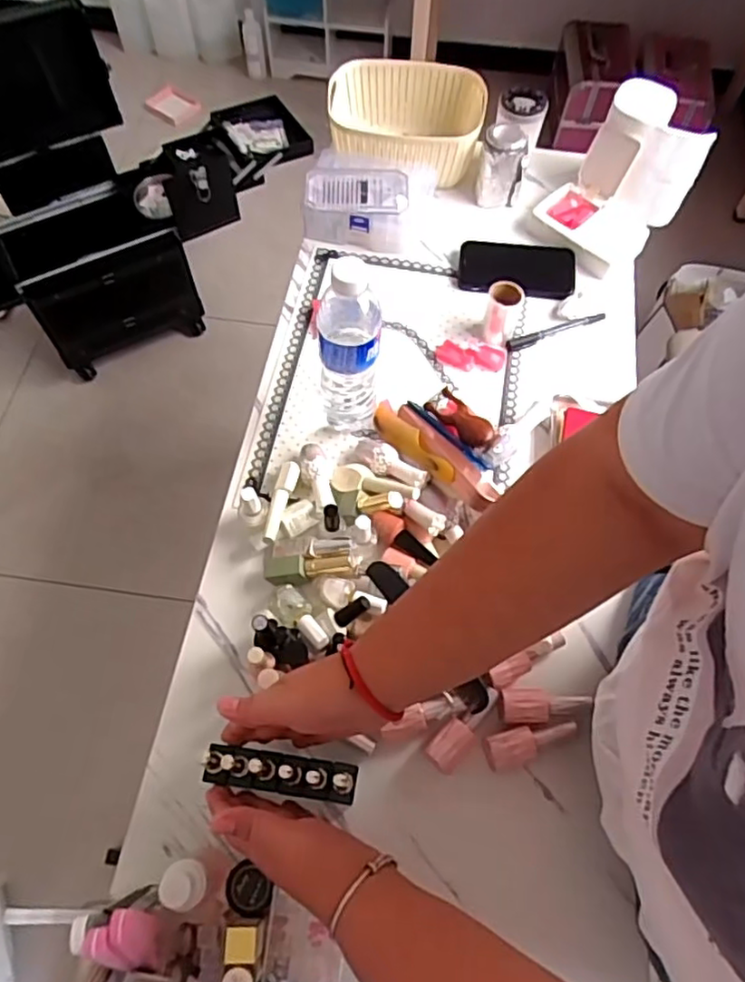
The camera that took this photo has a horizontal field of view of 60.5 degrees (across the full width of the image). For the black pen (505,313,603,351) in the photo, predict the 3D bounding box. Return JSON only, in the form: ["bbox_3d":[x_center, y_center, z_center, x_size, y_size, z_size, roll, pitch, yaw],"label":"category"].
[{"bbox_3d":[0.229,-0.201,0.799,0.133,0.014,0.013,-17,64,-12],"label":"black pen"}]

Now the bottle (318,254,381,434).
[{"bbox_3d":[-0.024,-0.141,0.653,0.062,0.211,0.065,10,64,3],"label":"bottle"}]

